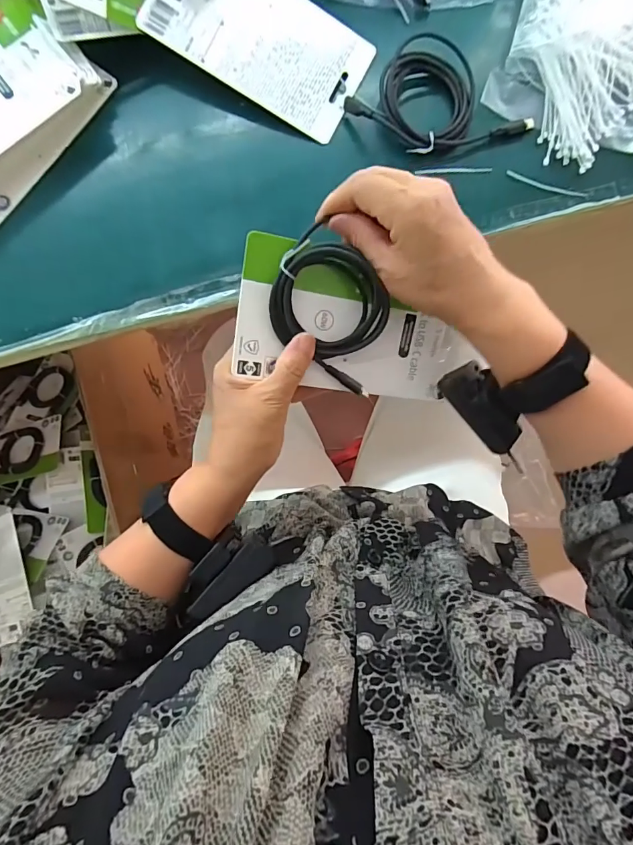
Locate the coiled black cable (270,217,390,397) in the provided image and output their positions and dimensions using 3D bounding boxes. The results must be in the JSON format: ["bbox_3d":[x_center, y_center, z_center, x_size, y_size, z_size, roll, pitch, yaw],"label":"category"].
[{"bbox_3d":[0.015,-0.079,0.311,0.099,0.017,0.079,31,113,-18],"label":"coiled black cable"}]

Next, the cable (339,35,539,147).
[{"bbox_3d":[0.105,-0.264,0.368,0.129,0.023,0.090,38,86,2],"label":"cable"}]

